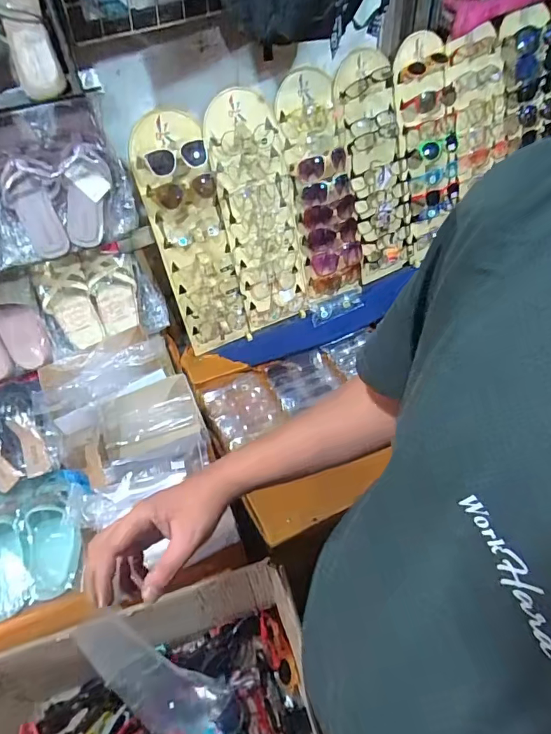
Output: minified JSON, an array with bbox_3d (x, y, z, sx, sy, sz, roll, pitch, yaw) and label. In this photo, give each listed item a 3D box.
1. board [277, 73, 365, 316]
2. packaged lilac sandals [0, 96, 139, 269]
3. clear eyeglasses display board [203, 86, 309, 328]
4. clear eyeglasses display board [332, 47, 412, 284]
[{"bbox_3d":[0.110,-0.403,1.079,0.170,0.502,0.027,-20,31,-17],"label":"board"},{"bbox_3d":[-0.395,-0.323,0.802,0.245,0.232,0.045,-19,26,-12],"label":"packaged lilac sandals"},{"bbox_3d":[-0.039,-0.334,1.044,0.159,0.506,0.029,-21,33,-14],"label":"clear eyeglasses display board"},{"bbox_3d":[0.245,-0.473,1.120,0.161,0.506,0.038,-25,29,-17],"label":"clear eyeglasses display board"}]

